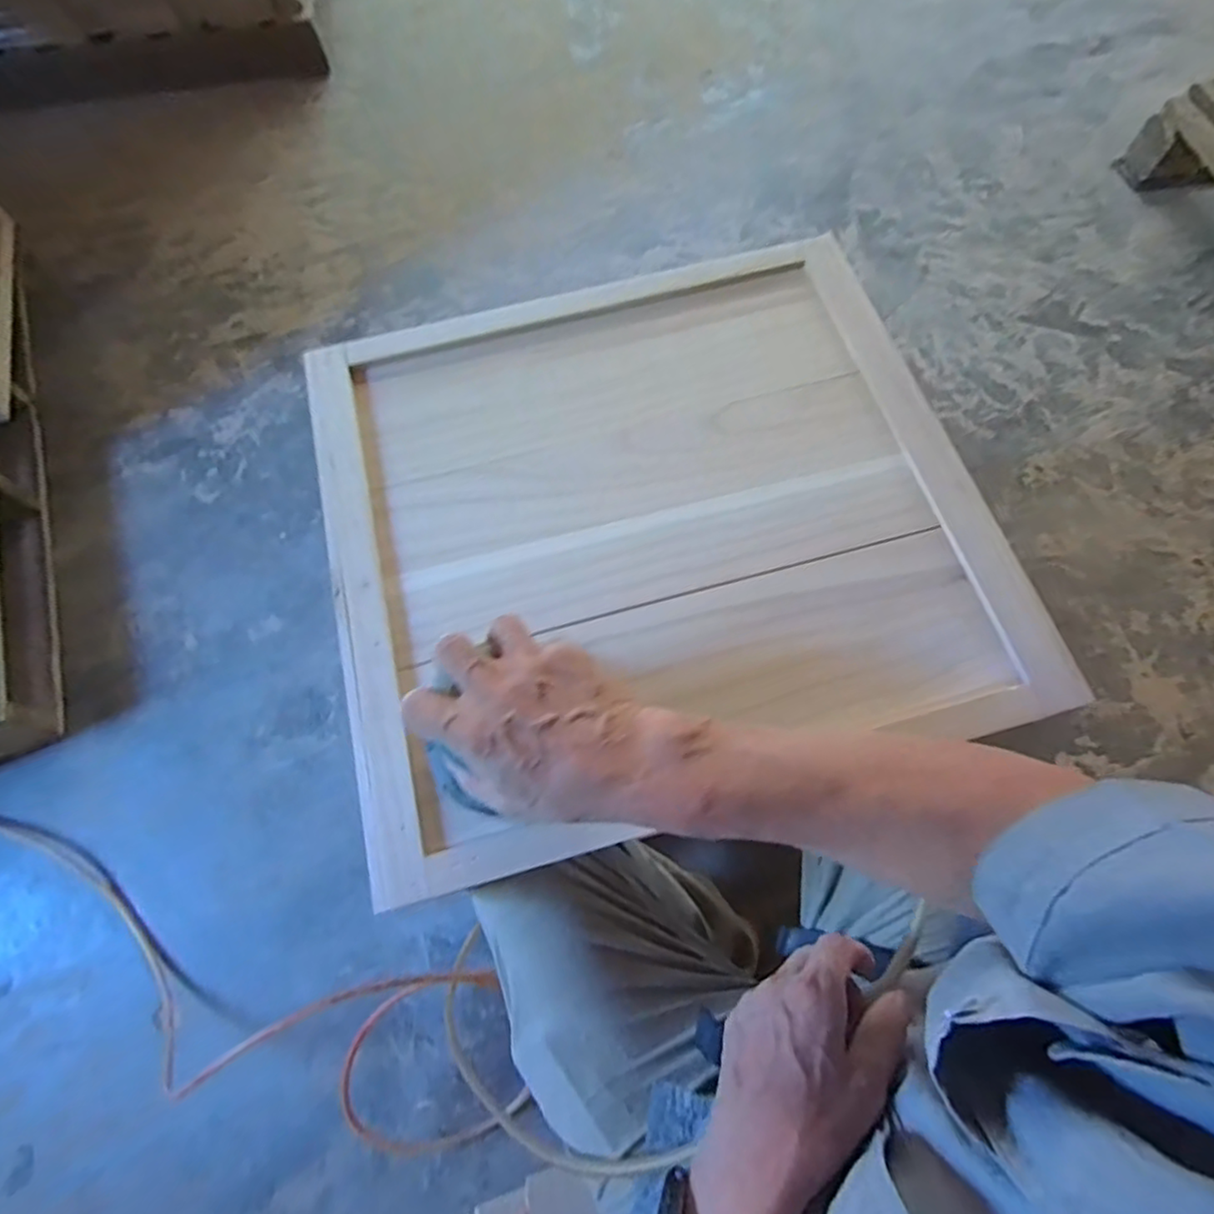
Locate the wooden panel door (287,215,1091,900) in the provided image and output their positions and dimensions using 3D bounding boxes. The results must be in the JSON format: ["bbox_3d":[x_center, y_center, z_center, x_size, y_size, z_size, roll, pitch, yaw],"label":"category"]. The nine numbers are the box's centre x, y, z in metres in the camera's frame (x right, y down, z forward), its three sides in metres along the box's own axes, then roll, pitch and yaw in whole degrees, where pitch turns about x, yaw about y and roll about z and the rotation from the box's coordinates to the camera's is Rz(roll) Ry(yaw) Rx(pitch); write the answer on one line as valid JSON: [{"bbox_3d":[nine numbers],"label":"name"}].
[{"bbox_3d":[0.033,-0.078,0.481,0.475,0.023,0.448,-15,68,-4],"label":"wooden panel door"}]

